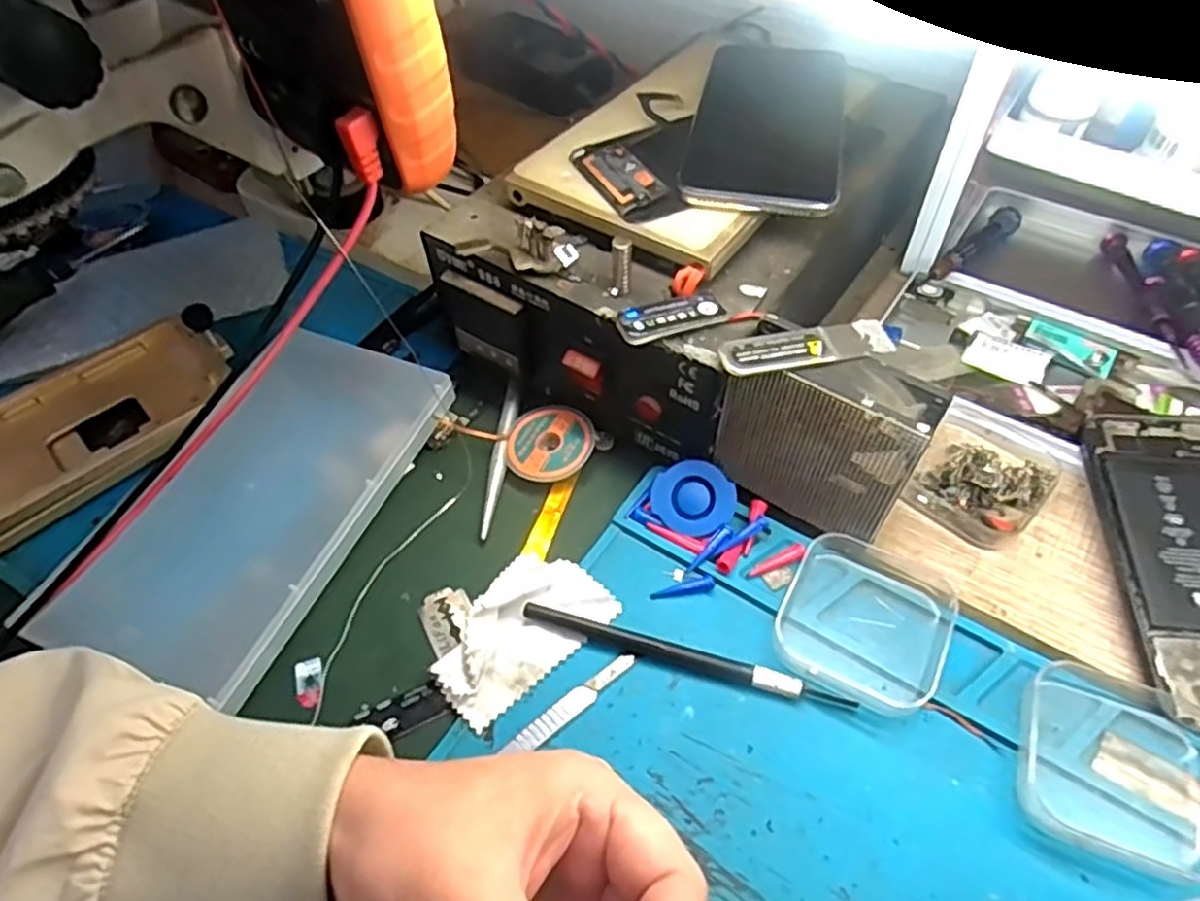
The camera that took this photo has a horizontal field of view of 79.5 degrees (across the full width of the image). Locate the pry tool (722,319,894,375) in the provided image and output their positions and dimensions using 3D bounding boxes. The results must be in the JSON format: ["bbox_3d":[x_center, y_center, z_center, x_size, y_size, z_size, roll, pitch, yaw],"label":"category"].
[{"bbox_3d":[0.081,-0.041,0.284,0.070,0.007,0.017,-11,53,-5],"label":"pry tool"}]

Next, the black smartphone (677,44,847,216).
[{"bbox_3d":[0.082,-0.159,0.348,0.068,0.009,0.136,10,54,10],"label":"black smartphone"}]

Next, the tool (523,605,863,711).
[{"bbox_3d":[0.034,0.084,0.296,0.134,0.007,0.009,14,55,13],"label":"tool"}]

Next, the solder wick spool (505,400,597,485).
[{"bbox_3d":[-0.026,-0.004,0.365,0.044,0.013,0.044,-2,53,2],"label":"solder wick spool"}]

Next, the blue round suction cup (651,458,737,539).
[{"bbox_3d":[0.043,0.022,0.332,0.036,0.004,0.036,-2,82,12],"label":"blue round suction cup"}]

